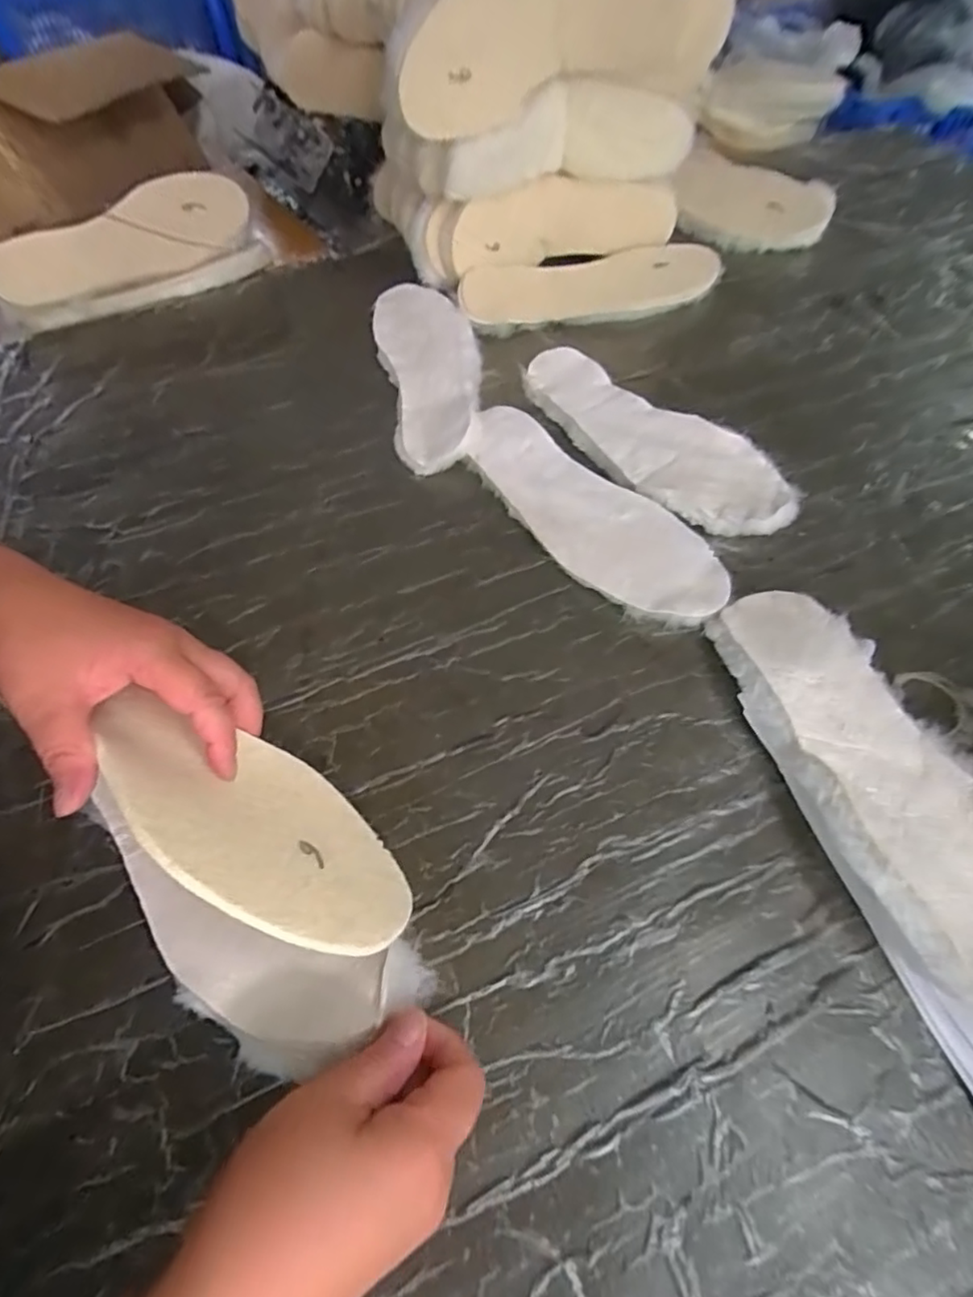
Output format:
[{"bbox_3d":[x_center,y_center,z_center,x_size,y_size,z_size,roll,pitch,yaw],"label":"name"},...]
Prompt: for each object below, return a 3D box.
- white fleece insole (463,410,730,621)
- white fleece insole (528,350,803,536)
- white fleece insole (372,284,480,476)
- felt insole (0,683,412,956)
[{"bbox_3d":[0.077,-0.111,0.489,0.094,0.023,0.257,-33,61,-18],"label":"white fleece insole"},{"bbox_3d":[0.134,-0.178,0.526,0.095,0.022,0.270,-37,63,-19],"label":"white fleece insole"},{"bbox_3d":[-0.052,-0.270,0.584,0.093,0.024,0.268,-11,57,-6],"label":"white fleece insole"},{"bbox_3d":[-0.119,0.079,0.300,0.185,0.009,0.094,33,20,14],"label":"felt insole"}]

